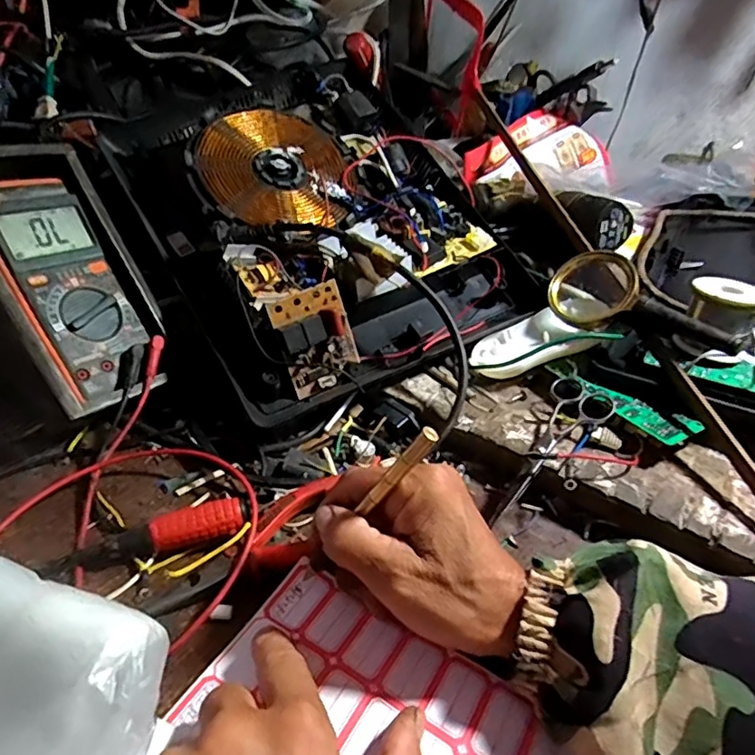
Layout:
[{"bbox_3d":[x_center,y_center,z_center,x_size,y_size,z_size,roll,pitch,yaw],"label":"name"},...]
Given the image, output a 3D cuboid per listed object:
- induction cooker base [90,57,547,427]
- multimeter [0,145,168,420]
[{"bbox_3d":[-0.046,-0.149,0.508,0.298,0.100,0.338,-24,69,-24],"label":"induction cooker base"},{"bbox_3d":[-0.224,-0.077,0.411,0.033,0.199,0.098,-28,2,39],"label":"multimeter"}]

